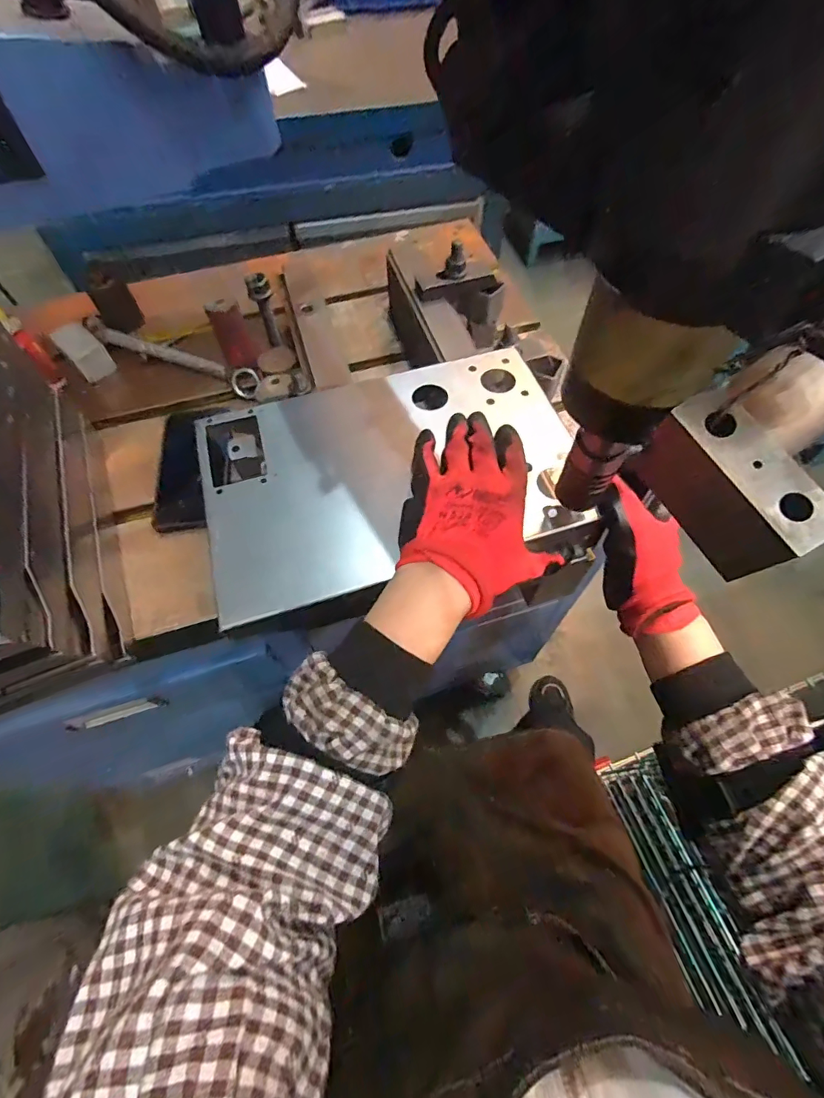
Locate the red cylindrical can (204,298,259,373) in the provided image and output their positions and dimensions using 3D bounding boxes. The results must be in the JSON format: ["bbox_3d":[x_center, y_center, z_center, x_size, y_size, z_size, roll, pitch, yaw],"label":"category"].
[{"bbox_3d":[-0.219,-0.260,0.573,0.039,0.080,0.037,-21,33,-10],"label":"red cylindrical can"}]

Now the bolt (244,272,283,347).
[{"bbox_3d":[-0.164,-0.265,0.529,0.024,0.084,0.020,-15,62,-8],"label":"bolt"}]

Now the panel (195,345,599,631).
[{"bbox_3d":[-0.015,-0.072,0.386,0.300,0.009,0.199,-16,62,-8],"label":"panel"}]

